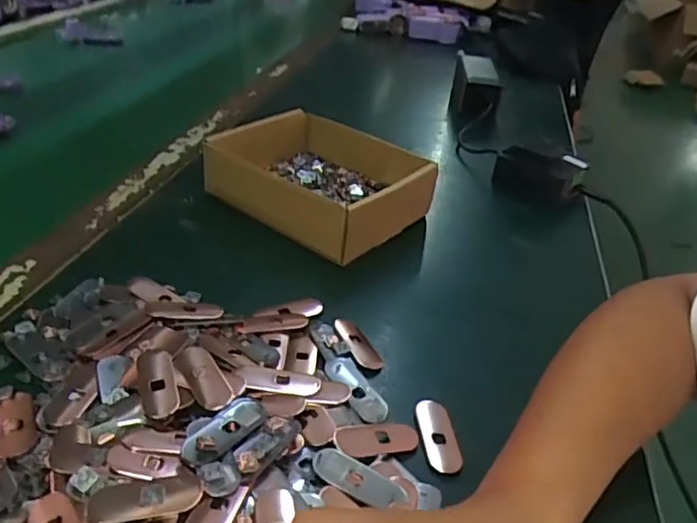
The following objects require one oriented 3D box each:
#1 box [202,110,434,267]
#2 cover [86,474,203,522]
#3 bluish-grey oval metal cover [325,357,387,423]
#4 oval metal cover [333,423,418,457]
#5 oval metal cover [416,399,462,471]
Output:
[{"bbox_3d":[-0.024,-0.080,0.535,0.172,0.051,0.148,29,40,30],"label":"box"},{"bbox_3d":[-0.091,0.105,0.267,0.048,0.005,0.019,-1,34,-11],"label":"cover"},{"bbox_3d":[0.004,0.075,0.358,0.022,0.007,0.051,-21,42,-34],"label":"bluish-grey oval metal cover"},{"bbox_3d":[0.015,0.095,0.322,0.051,0.004,0.021,3,32,-28],"label":"oval metal cover"},{"bbox_3d":[0.050,0.096,0.333,0.018,0.004,0.047,-1,34,-10],"label":"oval metal cover"}]

